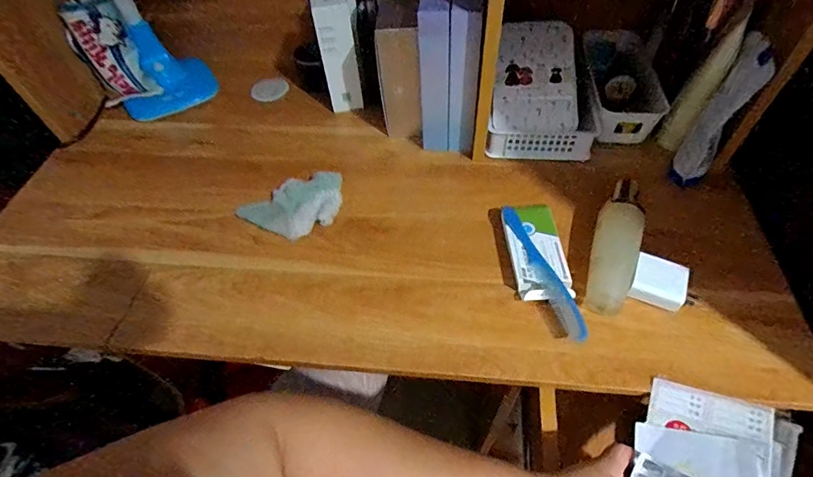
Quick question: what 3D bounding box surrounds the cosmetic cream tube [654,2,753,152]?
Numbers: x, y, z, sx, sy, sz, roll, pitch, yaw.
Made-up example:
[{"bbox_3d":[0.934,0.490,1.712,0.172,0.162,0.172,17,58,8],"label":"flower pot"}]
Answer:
[{"bbox_3d":[0.358,-0.186,0.522,0.035,0.170,0.040,26,60,21],"label":"cosmetic cream tube"}]

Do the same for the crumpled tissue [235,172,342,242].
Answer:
[{"bbox_3d":[-0.148,-0.042,0.578,0.139,0.028,0.088,-24,56,-13],"label":"crumpled tissue"}]

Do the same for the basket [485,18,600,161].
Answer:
[{"bbox_3d":[0.192,-0.199,0.602,0.144,0.125,0.140,5,54,7],"label":"basket"}]

